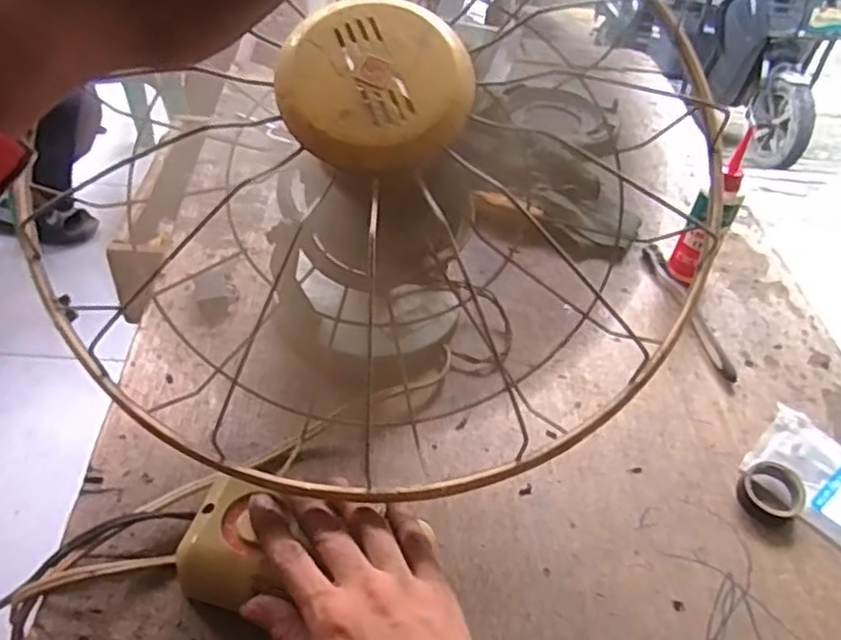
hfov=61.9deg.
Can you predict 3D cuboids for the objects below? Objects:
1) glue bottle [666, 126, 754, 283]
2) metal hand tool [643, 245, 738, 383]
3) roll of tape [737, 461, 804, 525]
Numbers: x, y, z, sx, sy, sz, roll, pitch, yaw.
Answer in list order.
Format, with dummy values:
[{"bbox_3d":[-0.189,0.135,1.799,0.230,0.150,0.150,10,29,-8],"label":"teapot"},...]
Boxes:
[{"bbox_3d":[0.276,-0.103,0.662,0.036,0.150,0.037,-26,53,-30],"label":"glue bottle"},{"bbox_3d":[0.258,-0.011,0.674,0.021,0.013,0.175,-4,45,-12],"label":"metal hand tool"},{"bbox_3d":[0.260,0.128,0.522,0.044,0.019,0.043,4,44,-4],"label":"roll of tape"}]

